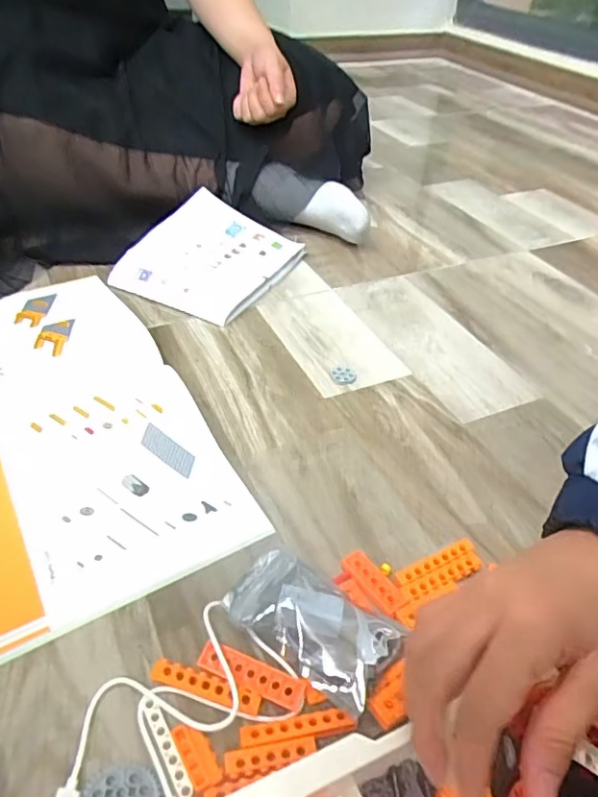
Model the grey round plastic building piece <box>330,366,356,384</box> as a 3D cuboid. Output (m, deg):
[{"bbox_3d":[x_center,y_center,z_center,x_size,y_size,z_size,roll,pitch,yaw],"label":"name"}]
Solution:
[{"bbox_3d":[0.042,-0.023,0.547,0.025,0.004,0.024,3,38,-2],"label":"grey round plastic building piece"}]

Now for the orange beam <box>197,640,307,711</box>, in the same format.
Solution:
[{"bbox_3d":[-0.028,0.160,0.331,0.064,0.006,0.015,16,42,13],"label":"orange beam"}]

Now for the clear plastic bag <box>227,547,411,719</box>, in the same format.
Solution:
[{"bbox_3d":[0.007,0.135,0.351,0.106,0.017,0.063,29,46,26],"label":"clear plastic bag"}]

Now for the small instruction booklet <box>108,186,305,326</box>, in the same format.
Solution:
[{"bbox_3d":[-0.100,-0.166,0.670,0.157,0.030,0.183,31,47,5],"label":"small instruction booklet"}]

